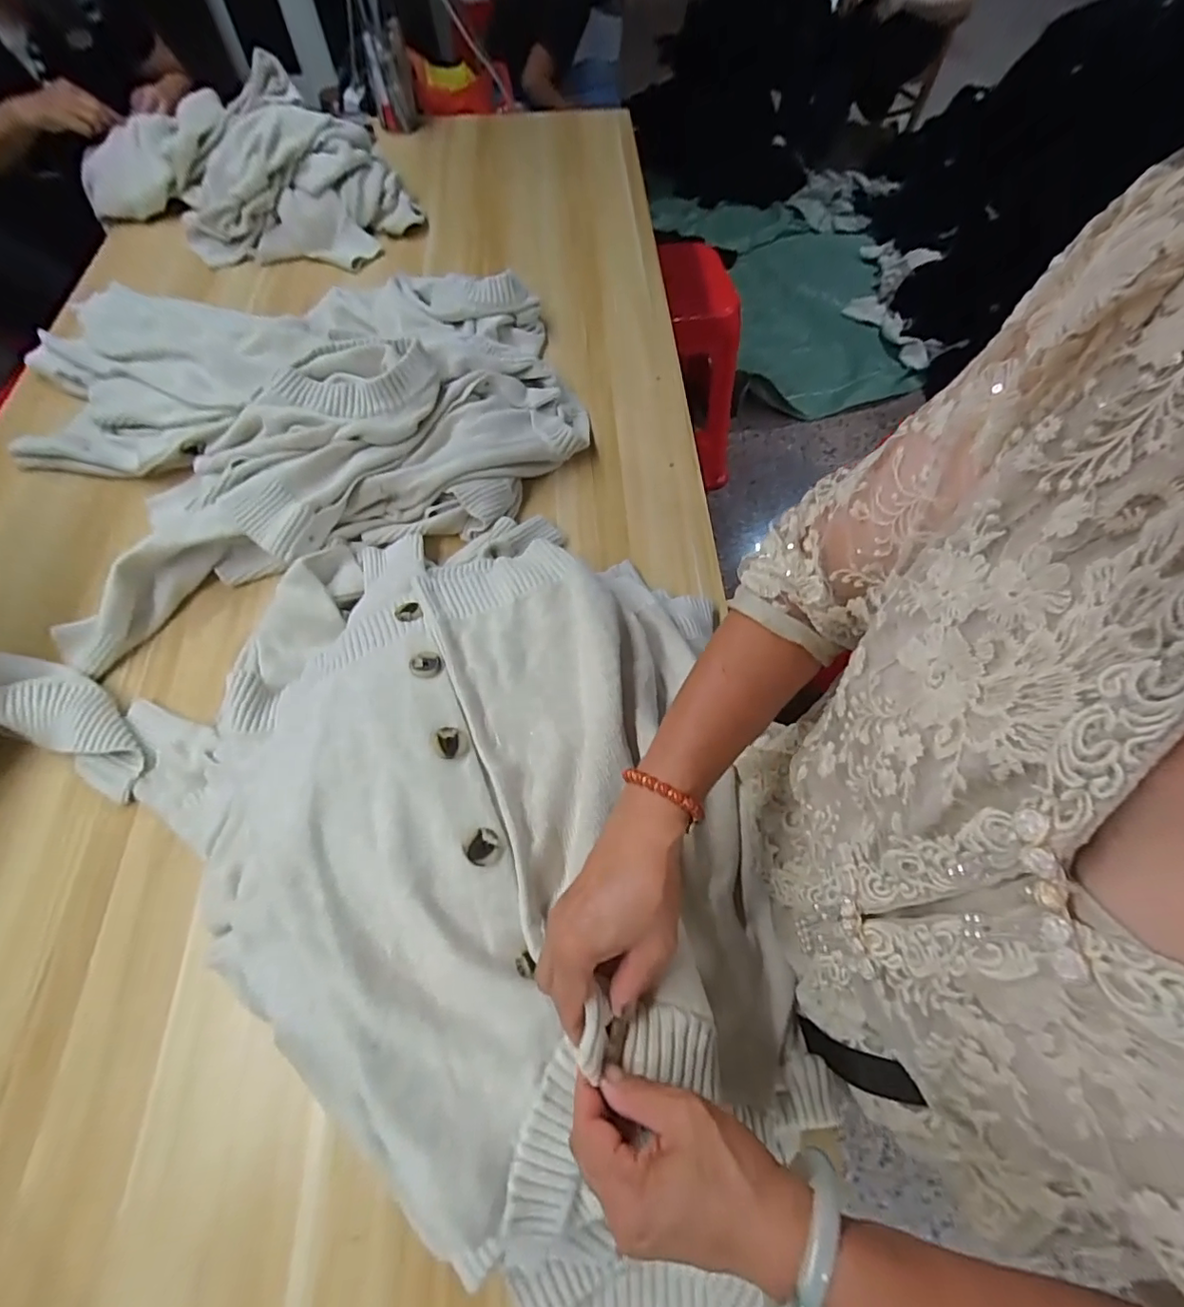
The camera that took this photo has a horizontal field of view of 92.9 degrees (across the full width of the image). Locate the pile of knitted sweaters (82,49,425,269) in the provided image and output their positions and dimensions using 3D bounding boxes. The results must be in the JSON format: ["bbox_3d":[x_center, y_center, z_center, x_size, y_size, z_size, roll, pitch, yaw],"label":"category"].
[{"bbox_3d":[-0.634,-0.879,0.999,0.567,0.189,0.351,29,66,13],"label":"pile of knitted sweaters"}]

